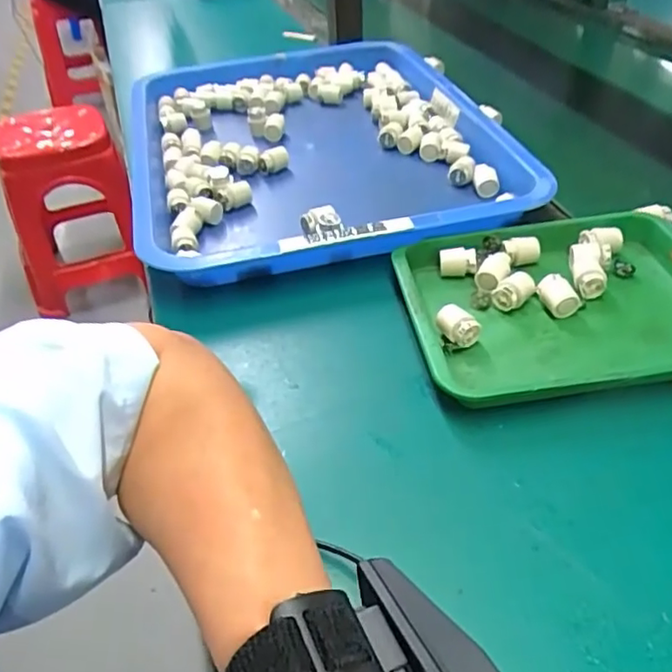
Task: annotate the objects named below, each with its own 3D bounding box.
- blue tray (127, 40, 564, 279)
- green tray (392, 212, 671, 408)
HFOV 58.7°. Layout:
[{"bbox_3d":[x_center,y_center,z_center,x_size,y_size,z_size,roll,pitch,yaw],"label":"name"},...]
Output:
[{"bbox_3d":[-0.033,-0.207,0.619,0.348,0.042,0.462,-11,43,-9],"label":"blue tray"},{"bbox_3d":[0.156,-0.021,0.411,0.213,0.027,0.166,-7,42,-4],"label":"green tray"}]

